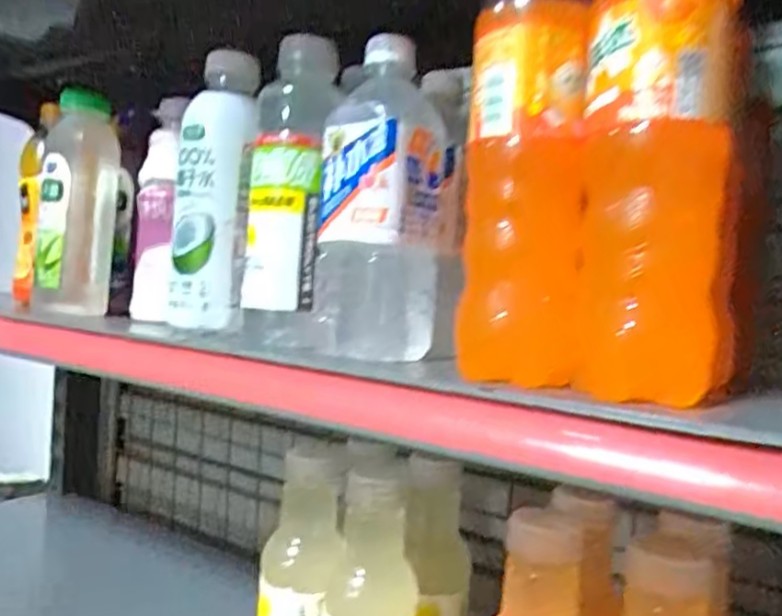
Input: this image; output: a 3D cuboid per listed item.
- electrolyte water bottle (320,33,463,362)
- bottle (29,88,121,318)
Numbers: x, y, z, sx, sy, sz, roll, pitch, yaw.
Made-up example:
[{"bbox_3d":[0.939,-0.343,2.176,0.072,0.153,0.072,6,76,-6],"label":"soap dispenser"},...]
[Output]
[{"bbox_3d":[-0.001,-0.065,0.413,0.081,0.181,0.059,4,1,7],"label":"electrolyte water bottle"},{"bbox_3d":[-0.293,-0.096,0.620,0.063,0.197,0.067,3,1,-28],"label":"bottle"}]

